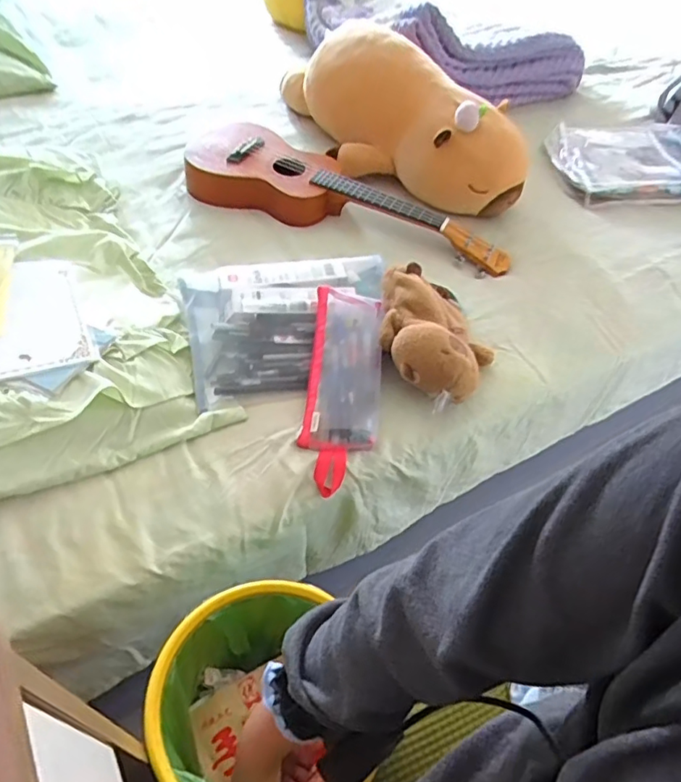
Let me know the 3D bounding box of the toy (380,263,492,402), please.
[{"bbox_3d":[0.135,-0.086,0.777,0.158,0.089,0.226,6,50,-1],"label":"toy"}]

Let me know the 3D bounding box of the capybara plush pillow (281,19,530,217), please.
[{"bbox_3d":[0.102,-0.547,1.052,0.192,0.182,0.546,-29,59,-26],"label":"capybara plush pillow"}]

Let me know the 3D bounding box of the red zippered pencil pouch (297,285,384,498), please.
[{"bbox_3d":[0.004,-0.011,0.729,0.094,0.026,0.284,6,64,-1],"label":"red zippered pencil pouch"}]

